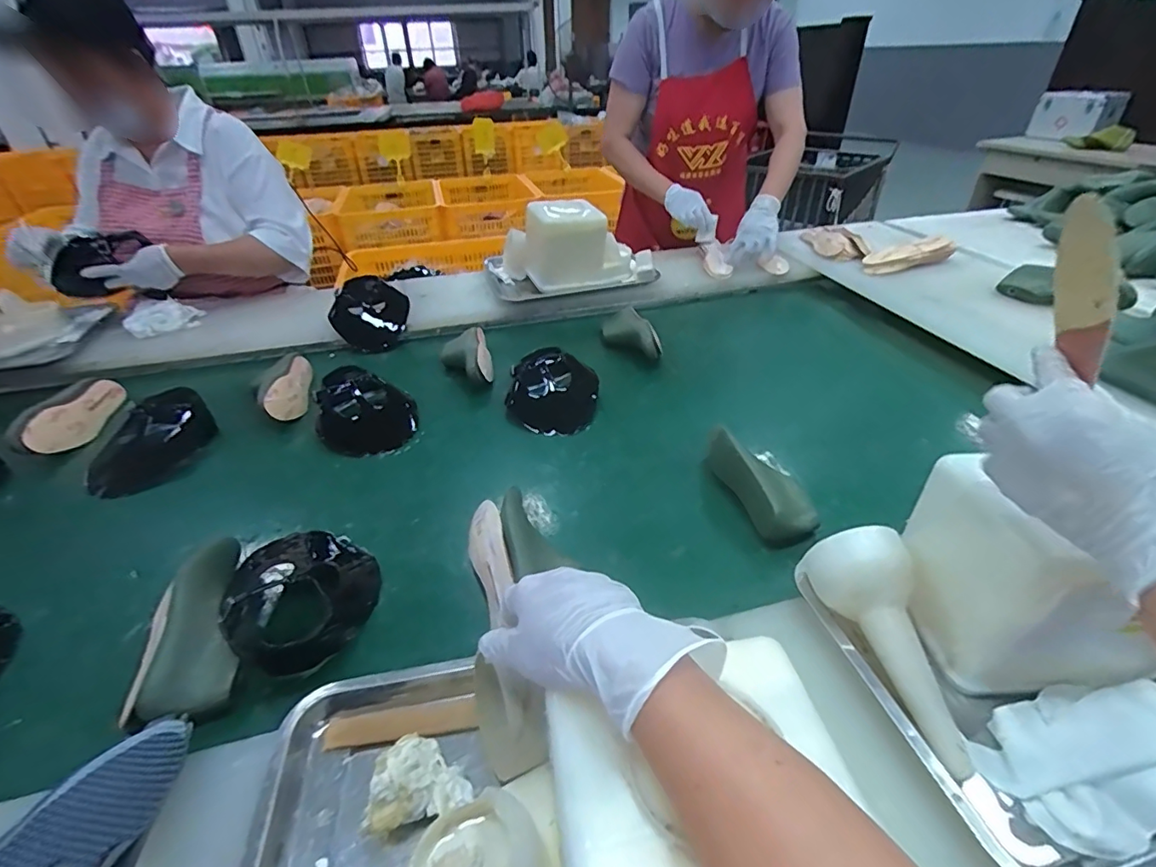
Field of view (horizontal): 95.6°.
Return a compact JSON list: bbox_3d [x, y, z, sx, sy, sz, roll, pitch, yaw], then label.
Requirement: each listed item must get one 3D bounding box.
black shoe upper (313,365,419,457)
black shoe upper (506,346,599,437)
[{"bbox_3d":[-0.363,-0.041,0.895,0.155,0.083,0.177,-19,40,-21],"label":"black shoe upper"},{"bbox_3d":[-0.044,-0.071,0.897,0.157,0.068,0.176,-3,37,-1],"label":"black shoe upper"}]

